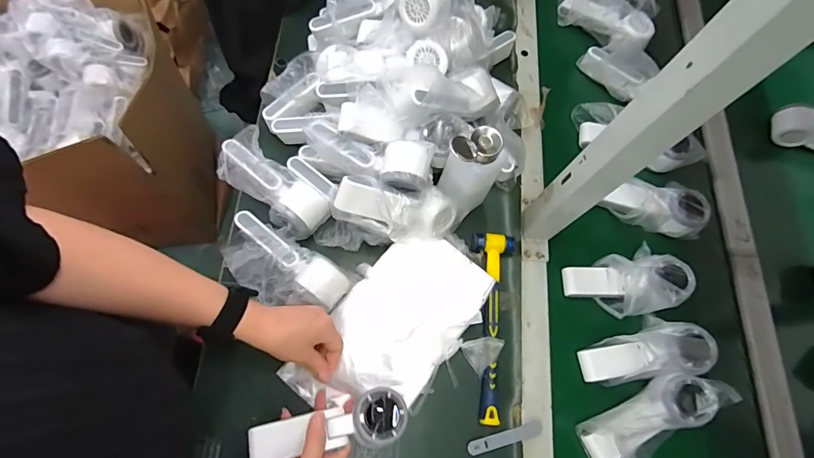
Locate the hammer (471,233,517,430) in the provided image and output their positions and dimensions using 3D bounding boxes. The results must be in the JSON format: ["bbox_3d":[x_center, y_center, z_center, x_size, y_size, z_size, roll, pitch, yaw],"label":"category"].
[{"bbox_3d":[0.105,0.125,0.566,0.058,0.025,0.244,8,71,2],"label":"hammer"}]

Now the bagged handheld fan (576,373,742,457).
[{"bbox_3d":[0.314,0.240,0.525,0.187,0.052,0.081,-25,73,-9],"label":"bagged handheld fan"}]

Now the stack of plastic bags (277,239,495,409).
[{"bbox_3d":[-0.016,0.125,0.537,0.145,0.026,0.259,36,74,11],"label":"stack of plastic bags"}]

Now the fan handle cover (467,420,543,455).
[{"bbox_3d":[0.123,0.261,0.528,0.100,0.010,0.018,-14,71,-6],"label":"fan handle cover"}]

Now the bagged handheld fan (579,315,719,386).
[{"bbox_3d":[0.314,0.158,0.556,0.163,0.064,0.073,-8,71,-3],"label":"bagged handheld fan"}]

